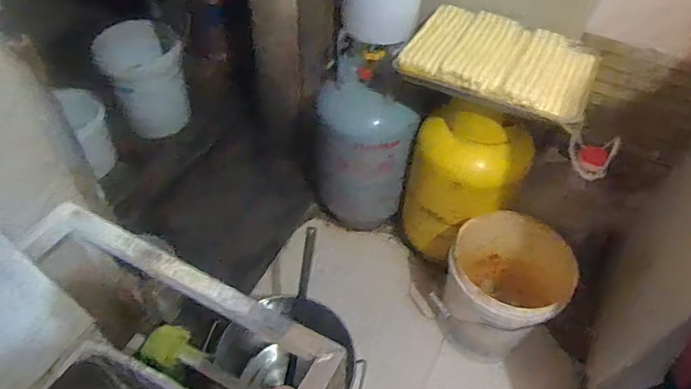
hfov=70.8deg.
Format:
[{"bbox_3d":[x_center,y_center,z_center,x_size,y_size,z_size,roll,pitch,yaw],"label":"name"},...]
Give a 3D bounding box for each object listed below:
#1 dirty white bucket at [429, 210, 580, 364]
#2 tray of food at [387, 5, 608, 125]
[{"bbox_3d":[0.438,0.256,1.377,0.299,0.343,0.365,24,52,18],"label":"dirty white bucket"},{"bbox_3d":[0.368,-0.322,1.162,0.425,0.050,0.334,24,52,17],"label":"tray of food"}]

